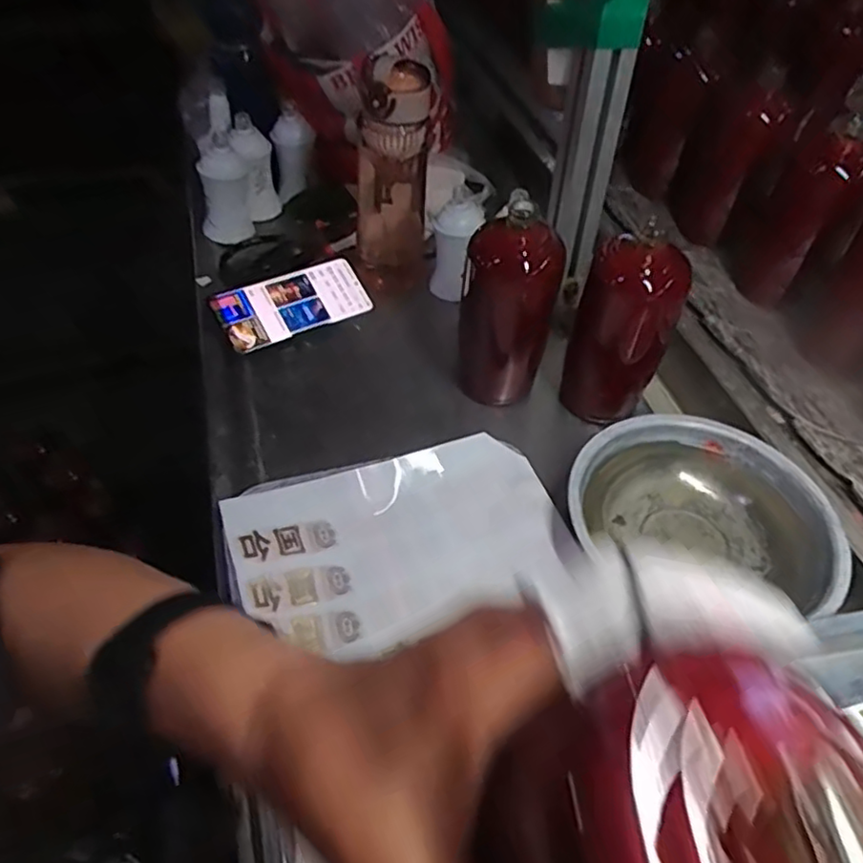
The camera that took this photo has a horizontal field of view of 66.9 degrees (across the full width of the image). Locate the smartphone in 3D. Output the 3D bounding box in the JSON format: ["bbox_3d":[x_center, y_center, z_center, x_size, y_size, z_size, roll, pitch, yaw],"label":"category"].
[{"bbox_3d":[-0.141,-0.133,0.675,0.155,0.010,0.069,-25,81,-27],"label":"smartphone"}]

